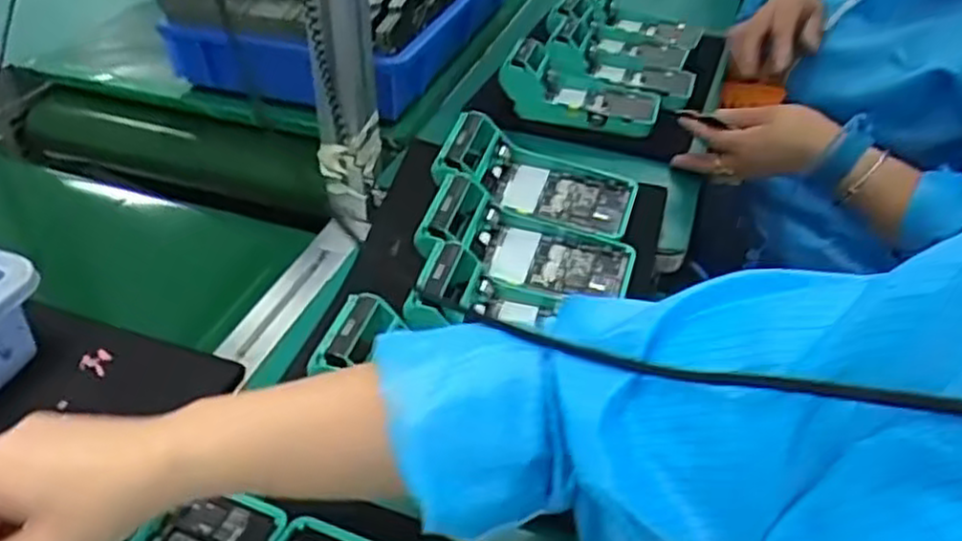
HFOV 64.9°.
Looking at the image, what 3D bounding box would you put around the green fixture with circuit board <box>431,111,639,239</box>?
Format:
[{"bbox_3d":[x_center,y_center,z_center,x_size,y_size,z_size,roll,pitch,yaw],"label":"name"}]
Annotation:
[{"bbox_3d":[0.050,-0.083,0.680,0.174,0.055,0.092,21,39,0],"label":"green fixture with circuit board"}]

